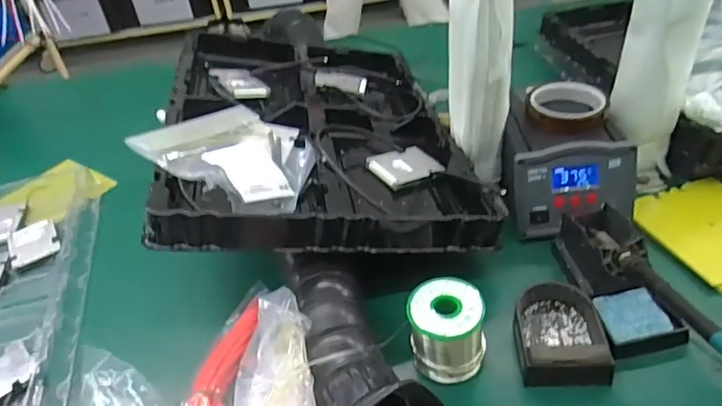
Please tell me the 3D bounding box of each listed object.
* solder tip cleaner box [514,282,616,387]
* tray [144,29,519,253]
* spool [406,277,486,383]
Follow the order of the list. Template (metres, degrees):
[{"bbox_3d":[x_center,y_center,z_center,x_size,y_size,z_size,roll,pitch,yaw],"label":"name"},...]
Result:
[{"bbox_3d":[0.188,0.119,0.514,0.080,0.033,0.111,-1,41,9],"label":"solder tip cleaner box"},{"bbox_3d":[-0.062,-0.101,0.706,0.343,0.073,0.482,4,36,-15],"label":"tray"},{"bbox_3d":[0.082,0.123,0.512,0.072,0.083,0.064,-1,41,9],"label":"spool"}]

